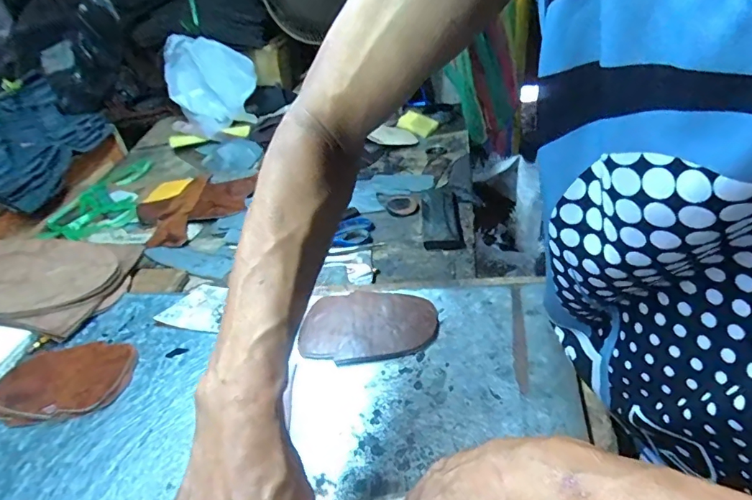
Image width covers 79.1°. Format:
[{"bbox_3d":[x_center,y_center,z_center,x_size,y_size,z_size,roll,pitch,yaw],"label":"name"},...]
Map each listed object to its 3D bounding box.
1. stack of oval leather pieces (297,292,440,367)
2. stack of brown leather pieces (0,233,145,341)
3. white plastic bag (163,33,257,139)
[{"bbox_3d":[-0.009,0.084,0.516,0.152,0.016,0.097,2,45,9],"label":"stack of oval leather pieces"},{"bbox_3d":[-0.519,0.034,0.668,0.307,0.039,0.188,2,45,9],"label":"stack of brown leather pieces"},{"bbox_3d":[-0.406,-0.405,1.127,0.202,0.223,0.049,-5,10,-18],"label":"white plastic bag"}]

